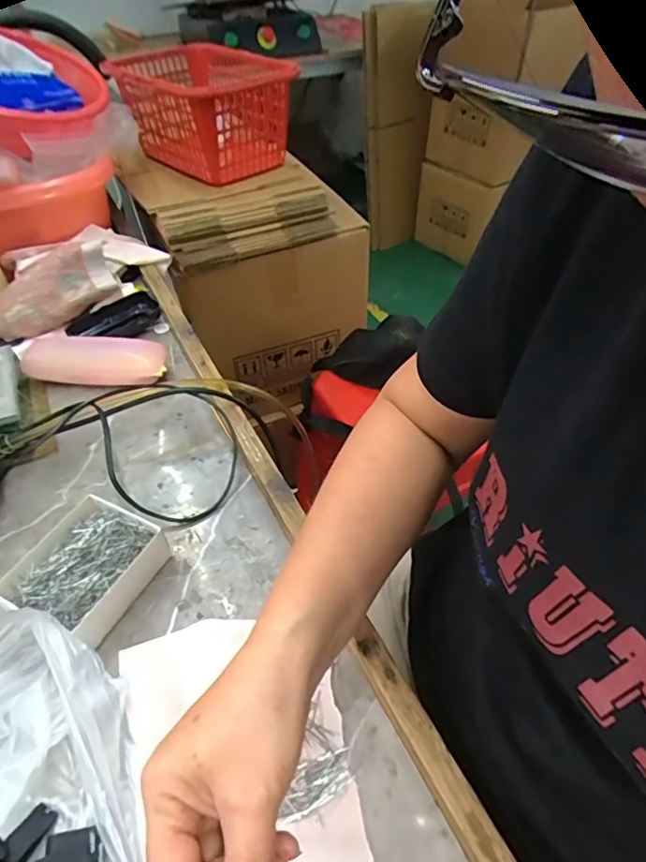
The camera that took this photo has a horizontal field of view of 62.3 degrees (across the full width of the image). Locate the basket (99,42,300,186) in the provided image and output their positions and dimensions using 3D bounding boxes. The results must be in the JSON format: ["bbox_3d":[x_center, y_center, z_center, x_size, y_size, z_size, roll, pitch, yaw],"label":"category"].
[{"bbox_3d":[-0.175,-0.483,0.836,0.229,0.151,0.204,29,52,26],"label":"basket"}]

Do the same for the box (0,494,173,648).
[{"bbox_3d":[-0.180,0.106,0.412,0.080,0.047,0.096,18,48,17],"label":"box"}]

